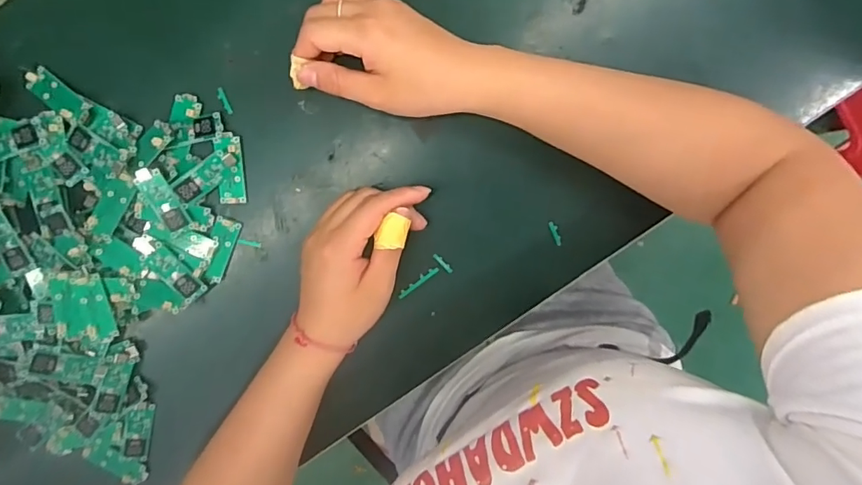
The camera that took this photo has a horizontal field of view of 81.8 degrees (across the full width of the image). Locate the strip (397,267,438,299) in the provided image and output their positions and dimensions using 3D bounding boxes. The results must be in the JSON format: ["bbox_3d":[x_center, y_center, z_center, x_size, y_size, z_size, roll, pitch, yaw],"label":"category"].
[{"bbox_3d":[-0.010,0.030,0.386,0.037,0.010,0.006,-36,99,3],"label":"strip"}]

